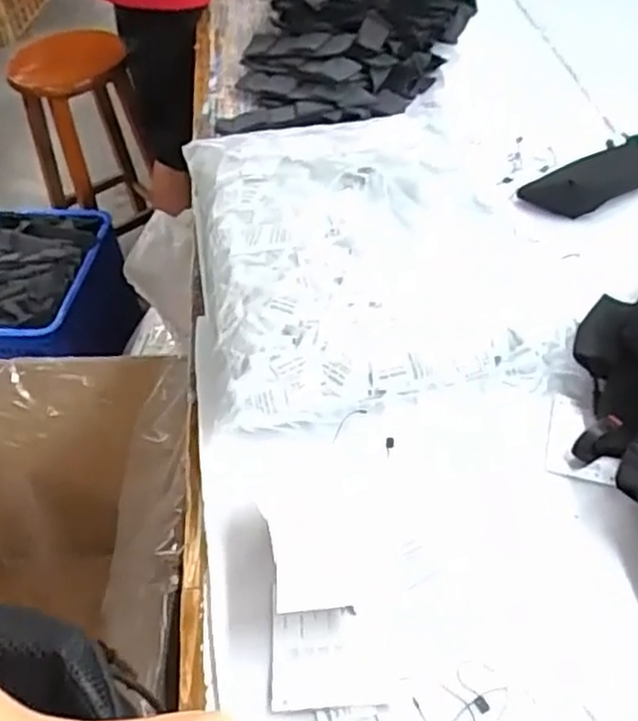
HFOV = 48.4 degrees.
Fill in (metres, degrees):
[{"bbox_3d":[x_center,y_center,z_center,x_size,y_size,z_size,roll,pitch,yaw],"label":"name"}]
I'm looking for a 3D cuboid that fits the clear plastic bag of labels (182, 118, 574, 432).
[{"bbox_3d":[0.050,-0.137,0.782,0.376,0.075,0.449,-8,48,-3],"label":"clear plastic bag of labels"}]

